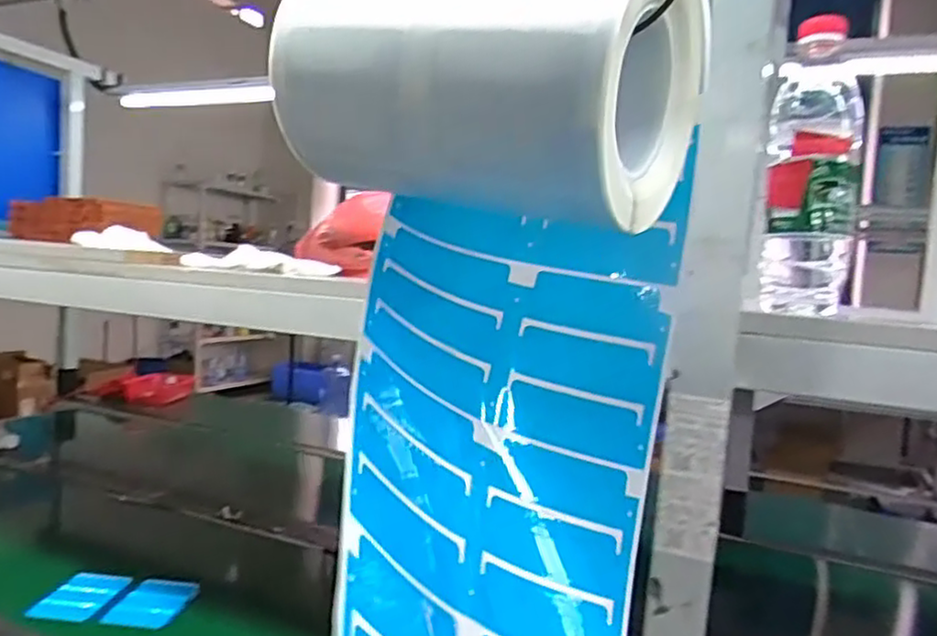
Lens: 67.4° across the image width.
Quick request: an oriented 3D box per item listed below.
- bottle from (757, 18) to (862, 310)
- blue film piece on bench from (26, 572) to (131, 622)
[{"bbox_3d":[0.262,-0.117,0.535,0.066,0.217,0.059,7,5,24],"label":"bottle"},{"bbox_3d":[-0.535,0.386,0.975,0.087,0.007,0.141,6,1,-3],"label":"blue film piece on bench"}]

